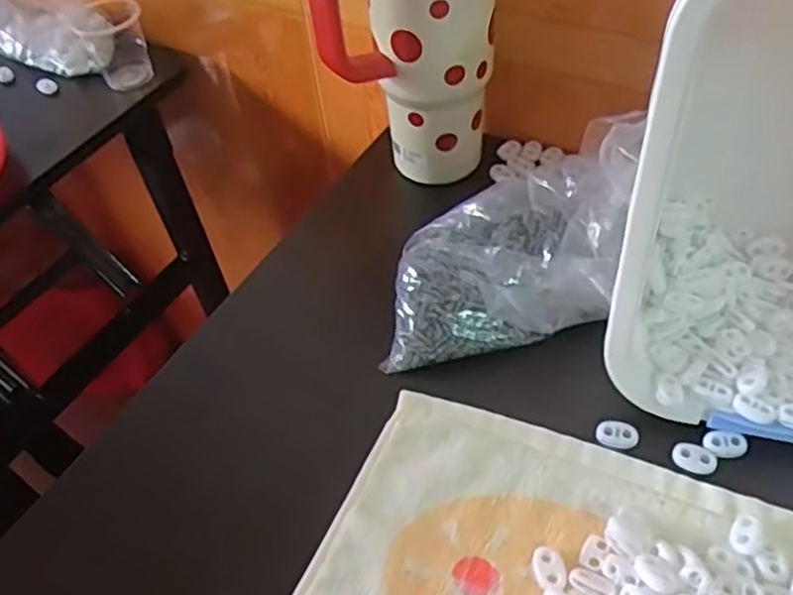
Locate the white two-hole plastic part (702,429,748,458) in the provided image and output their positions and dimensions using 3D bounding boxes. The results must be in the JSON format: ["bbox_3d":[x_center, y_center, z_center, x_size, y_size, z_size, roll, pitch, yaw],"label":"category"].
[{"bbox_3d":[0.182,0.081,0.394,0.022,0.006,0.013,6,51,12],"label":"white two-hole plastic part"}]

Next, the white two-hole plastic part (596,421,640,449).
[{"bbox_3d":[0.125,0.078,0.404,0.023,0.006,0.014,8,51,13],"label":"white two-hole plastic part"}]

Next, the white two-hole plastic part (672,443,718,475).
[{"bbox_3d":[0.163,0.088,0.390,0.022,0.004,0.017,21,55,23],"label":"white two-hole plastic part"}]

